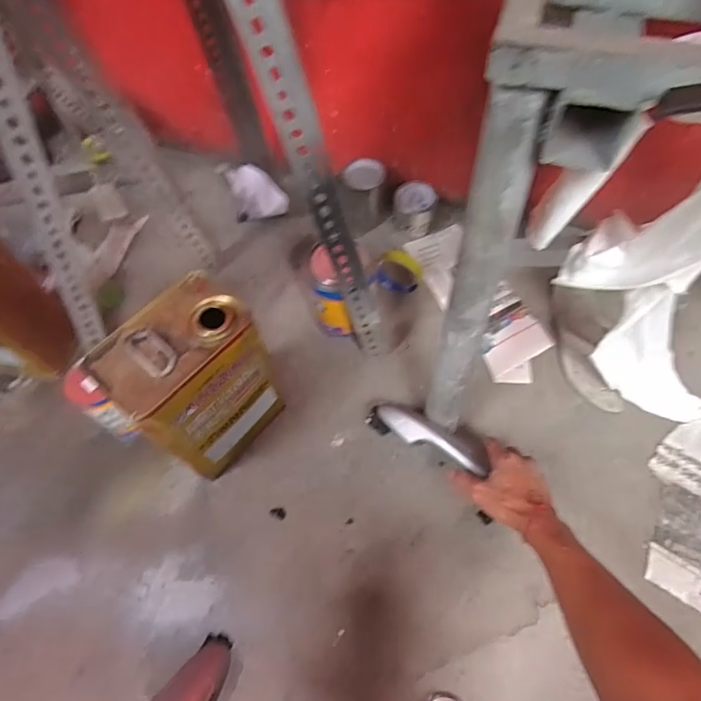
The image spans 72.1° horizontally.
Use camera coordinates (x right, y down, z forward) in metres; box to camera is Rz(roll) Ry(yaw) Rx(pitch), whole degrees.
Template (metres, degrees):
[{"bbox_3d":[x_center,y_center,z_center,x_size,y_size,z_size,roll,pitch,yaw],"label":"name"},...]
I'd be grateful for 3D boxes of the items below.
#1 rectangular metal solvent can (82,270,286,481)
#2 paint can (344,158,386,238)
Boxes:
[{"bbox_3d":[-0.187,0.050,0.619,0.109,0.256,0.167,36,67,20],"label":"rectangular metal solvent can"},{"bbox_3d":[0.027,-0.277,0.873,0.075,0.110,0.086,3,60,3],"label":"paint can"}]

